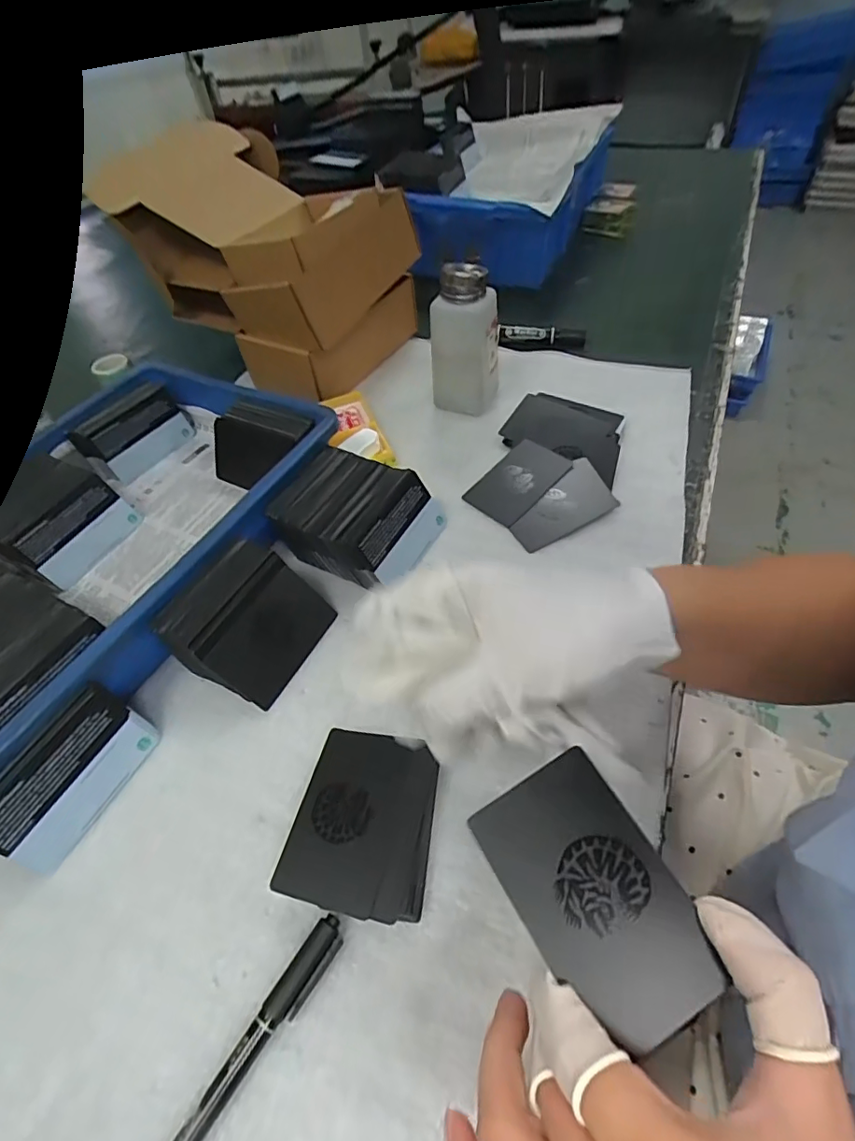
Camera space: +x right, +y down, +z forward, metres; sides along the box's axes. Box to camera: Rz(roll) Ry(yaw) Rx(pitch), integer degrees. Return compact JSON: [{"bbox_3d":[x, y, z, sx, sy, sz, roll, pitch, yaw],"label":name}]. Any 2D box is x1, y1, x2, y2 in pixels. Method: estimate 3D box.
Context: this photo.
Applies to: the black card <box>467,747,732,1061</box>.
[{"bbox_3d":[0.060,0.114,0.188,0.053,0.004,0.084,-31,65,-9],"label":"black card"}]

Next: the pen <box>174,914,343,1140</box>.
[{"bbox_3d":[-0.085,0.221,0.233,0.015,0.010,0.136,27,58,24],"label":"pen"}]

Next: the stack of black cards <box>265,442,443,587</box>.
[{"bbox_3d":[-0.053,-0.043,0.413,0.105,0.052,0.090,17,55,18],"label":"stack of black cards"}]

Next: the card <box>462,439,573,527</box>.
[{"bbox_3d":[0.078,-0.078,0.460,0.086,0.004,0.055,-43,59,-15],"label":"card"}]

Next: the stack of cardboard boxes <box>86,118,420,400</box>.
[{"bbox_3d":[-0.165,-0.317,0.560,0.250,0.185,0.185,23,57,22],"label":"stack of cardboard boxes"}]

